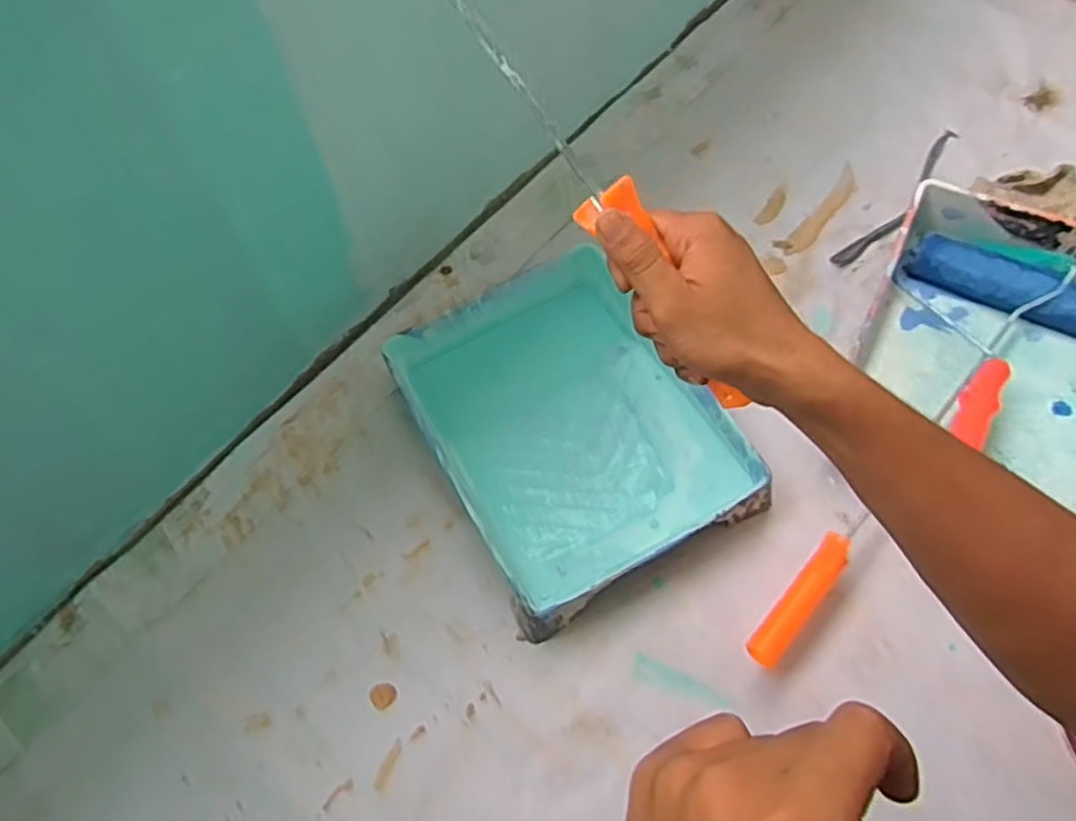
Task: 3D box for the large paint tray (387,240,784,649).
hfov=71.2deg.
[{"bbox_3d":[0.032,0.013,0.781,0.272,0.056,0.340,-27,65,-10],"label":"large paint tray"}]

